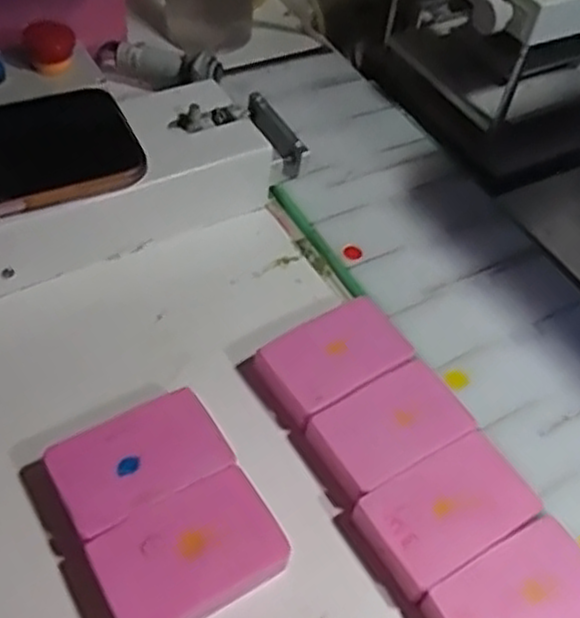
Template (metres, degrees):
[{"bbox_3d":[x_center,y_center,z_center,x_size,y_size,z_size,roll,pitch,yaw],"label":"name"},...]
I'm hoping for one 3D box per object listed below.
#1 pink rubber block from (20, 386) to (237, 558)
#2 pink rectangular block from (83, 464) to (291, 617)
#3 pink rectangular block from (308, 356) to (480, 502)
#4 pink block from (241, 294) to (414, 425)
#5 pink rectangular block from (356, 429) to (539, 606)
[{"bbox_3d":[-0.068,0.068,0.322,0.079,0.018,0.046,-24,57,-23],"label":"pink rubber block"},{"bbox_3d":[-0.040,0.098,0.300,0.070,0.021,0.046,-22,57,-22],"label":"pink rectangular block"},{"bbox_3d":[0.045,0.055,0.345,0.070,0.012,0.044,-25,58,-24],"label":"pink rectangular block"},{"bbox_3d":[0.019,0.025,0.368,0.072,0.015,0.046,-25,58,-24],"label":"pink block"},{"bbox_3d":[0.067,0.086,0.321,0.072,0.011,0.044,-24,58,-23],"label":"pink rectangular block"}]

